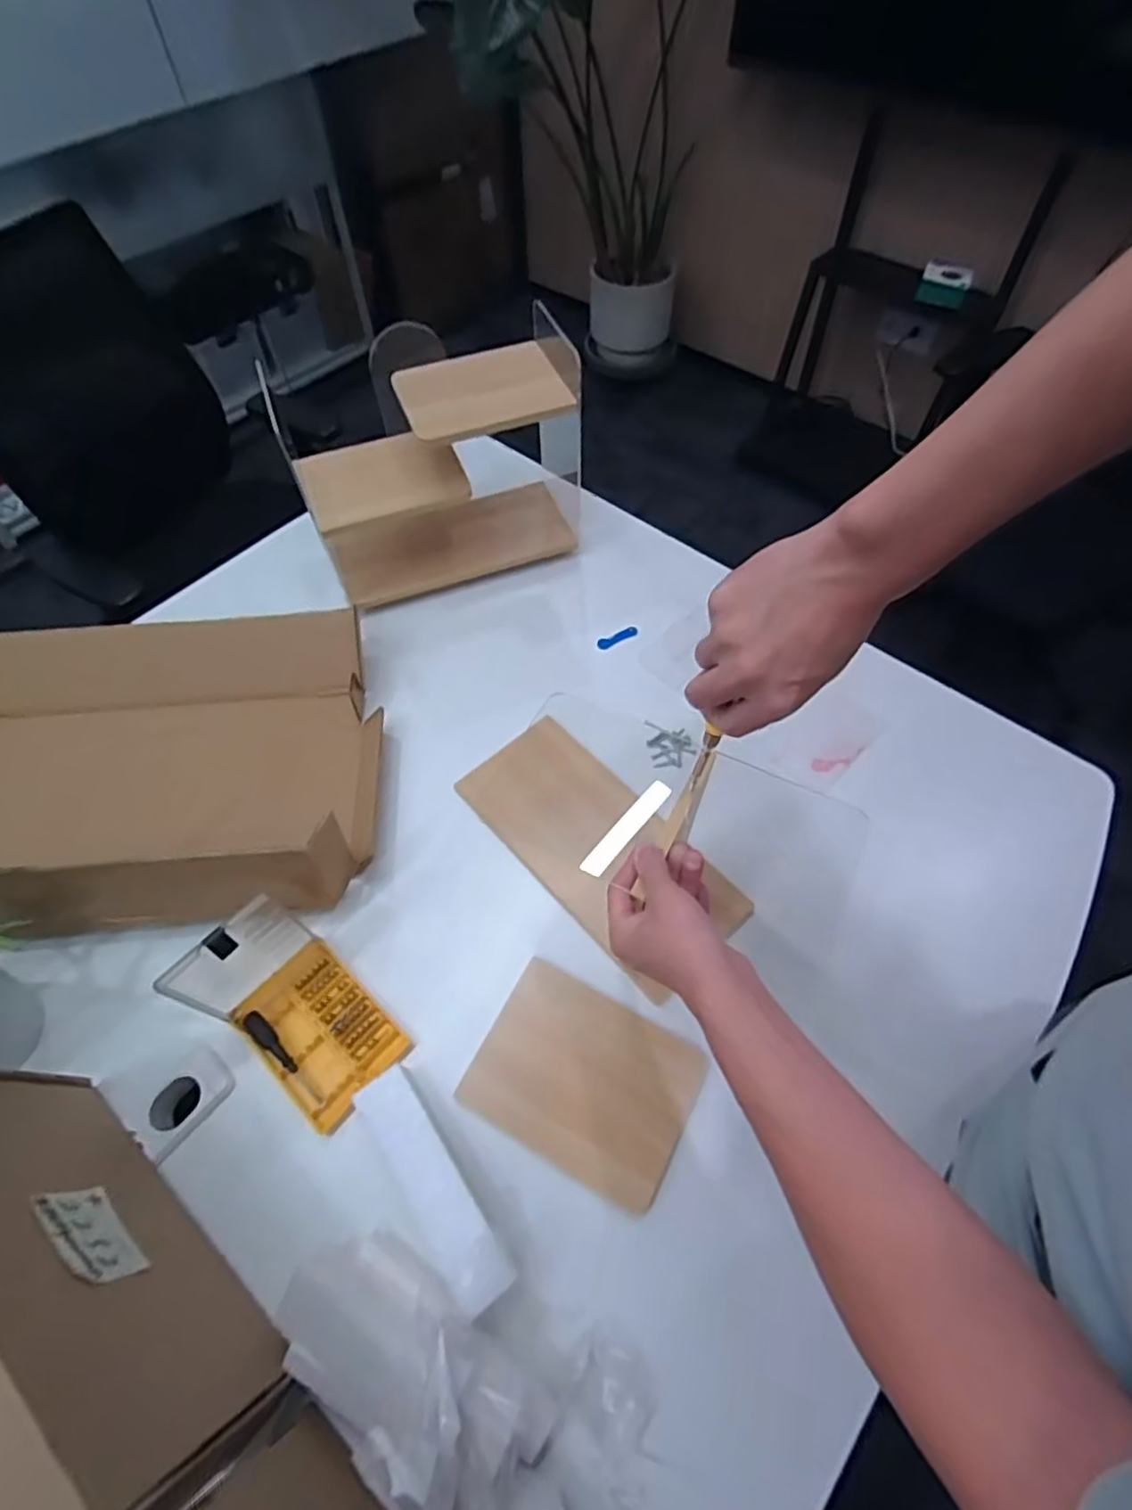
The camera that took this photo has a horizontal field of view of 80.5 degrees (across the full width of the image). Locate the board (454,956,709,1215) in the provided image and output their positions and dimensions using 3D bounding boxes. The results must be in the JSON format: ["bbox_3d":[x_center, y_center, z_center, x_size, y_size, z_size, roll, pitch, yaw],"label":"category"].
[{"bbox_3d":[0.017,0.316,0.661,0.206,0.011,0.156,22,63,21],"label":"board"}]

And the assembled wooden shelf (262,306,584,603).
[{"bbox_3d":[-0.162,-0.395,0.940,0.386,0.264,0.174,-19,60,-11],"label":"assembled wooden shelf"}]

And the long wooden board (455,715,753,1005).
[{"bbox_3d":[0.039,0.101,0.781,0.160,0.018,0.341,-38,65,-20],"label":"long wooden board"}]

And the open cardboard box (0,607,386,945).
[{"bbox_3d":[-0.520,0.000,0.787,0.571,0.129,0.397,-6,58,-3],"label":"open cardboard box"}]

